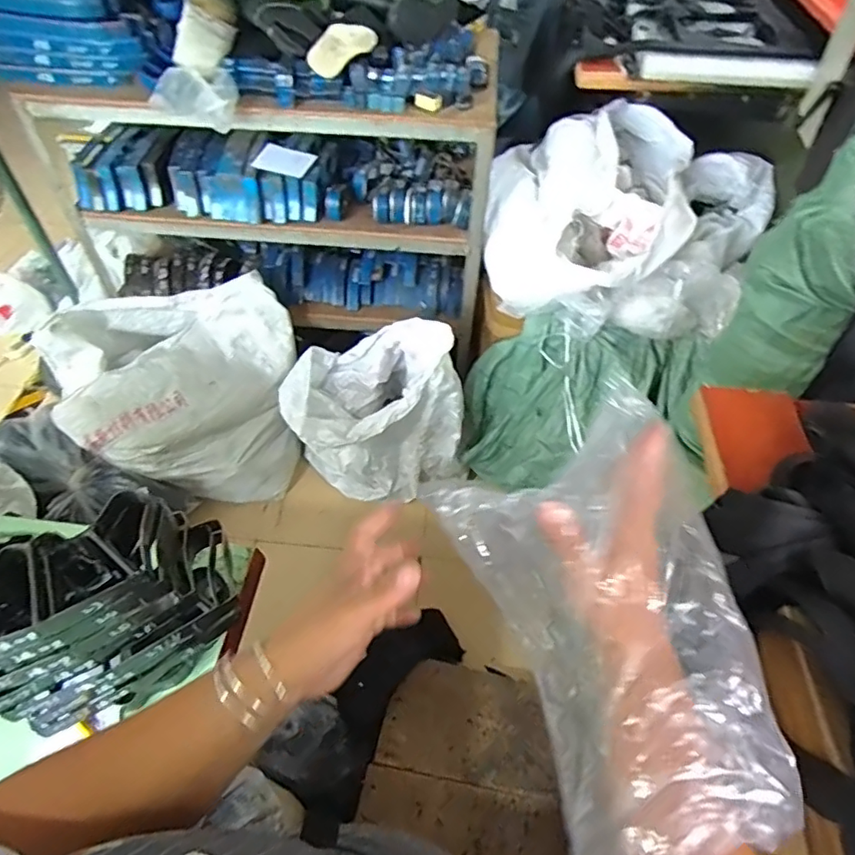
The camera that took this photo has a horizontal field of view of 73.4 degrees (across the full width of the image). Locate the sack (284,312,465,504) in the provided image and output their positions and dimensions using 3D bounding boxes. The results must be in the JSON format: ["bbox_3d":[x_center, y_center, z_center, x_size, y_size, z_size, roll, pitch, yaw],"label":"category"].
[{"bbox_3d":[-0.151,-0.043,1.684,0.499,0.569,0.269,4,52,1],"label":"sack"}]

